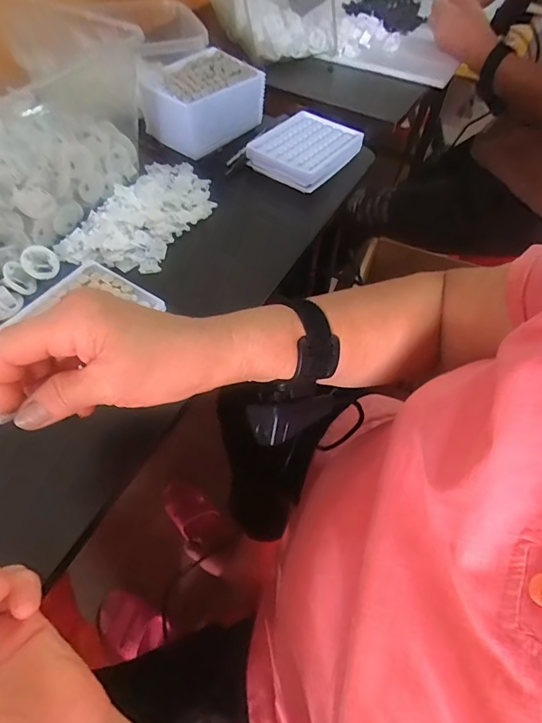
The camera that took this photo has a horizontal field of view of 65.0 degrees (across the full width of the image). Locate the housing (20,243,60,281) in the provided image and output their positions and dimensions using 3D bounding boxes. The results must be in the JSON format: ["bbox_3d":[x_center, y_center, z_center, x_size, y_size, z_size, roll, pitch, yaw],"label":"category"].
[{"bbox_3d":[-0.225,-0.096,0.416,0.033,0.008,0.032,4,82,-35],"label":"housing"}]

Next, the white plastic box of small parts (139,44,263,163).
[{"bbox_3d":[-0.086,-0.334,0.544,0.108,0.074,0.126,33,60,18],"label":"white plastic box of small parts"}]

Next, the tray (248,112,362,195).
[{"bbox_3d":[0.045,-0.274,0.544,0.101,0.021,0.132,31,59,17],"label":"tray"}]

